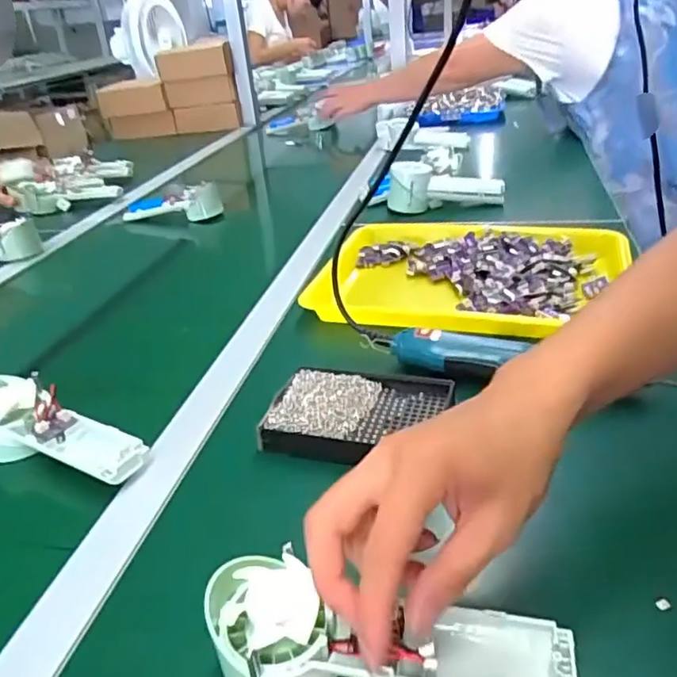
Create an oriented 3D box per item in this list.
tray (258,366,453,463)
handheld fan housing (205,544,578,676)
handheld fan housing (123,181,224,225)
[{"bbox_3d":[0.014,0.061,0.478,0.135,0.022,0.092,6,33,16],"label":"tray"},{"bbox_3d":[0.021,0.148,0.294,0.176,0.040,0.060,2,32,7],"label":"handheld fan housing"},{"bbox_3d":[-0.291,-0.238,1.039,0.179,0.065,0.037,3,32,11],"label":"handheld fan housing"}]

